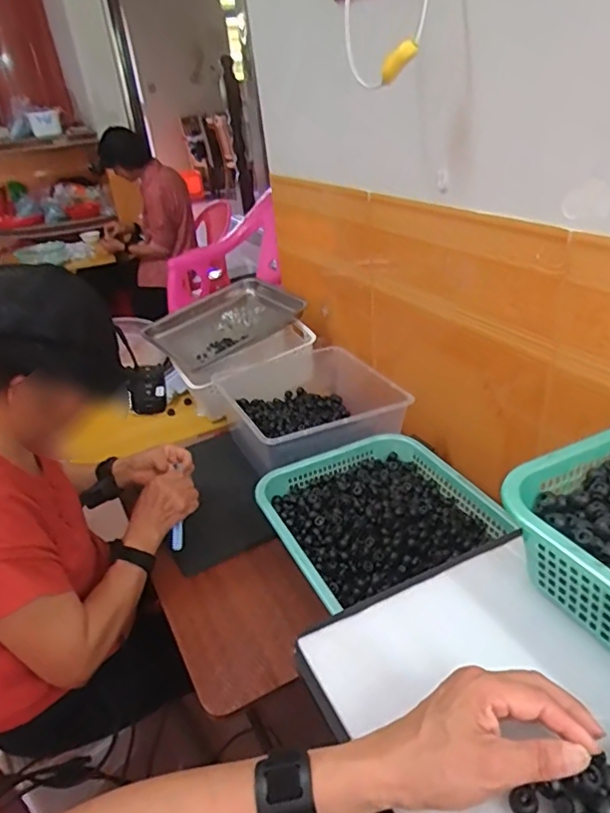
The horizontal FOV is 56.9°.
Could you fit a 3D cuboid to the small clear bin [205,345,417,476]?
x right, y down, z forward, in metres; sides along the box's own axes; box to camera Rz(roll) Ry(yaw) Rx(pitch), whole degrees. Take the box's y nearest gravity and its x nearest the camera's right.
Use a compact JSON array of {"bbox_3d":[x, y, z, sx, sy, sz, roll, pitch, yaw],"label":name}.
[{"bbox_3d":[0.004,0.003,1.134,0.311,0.117,0.354,-17,31,-18],"label":"small clear bin"}]

